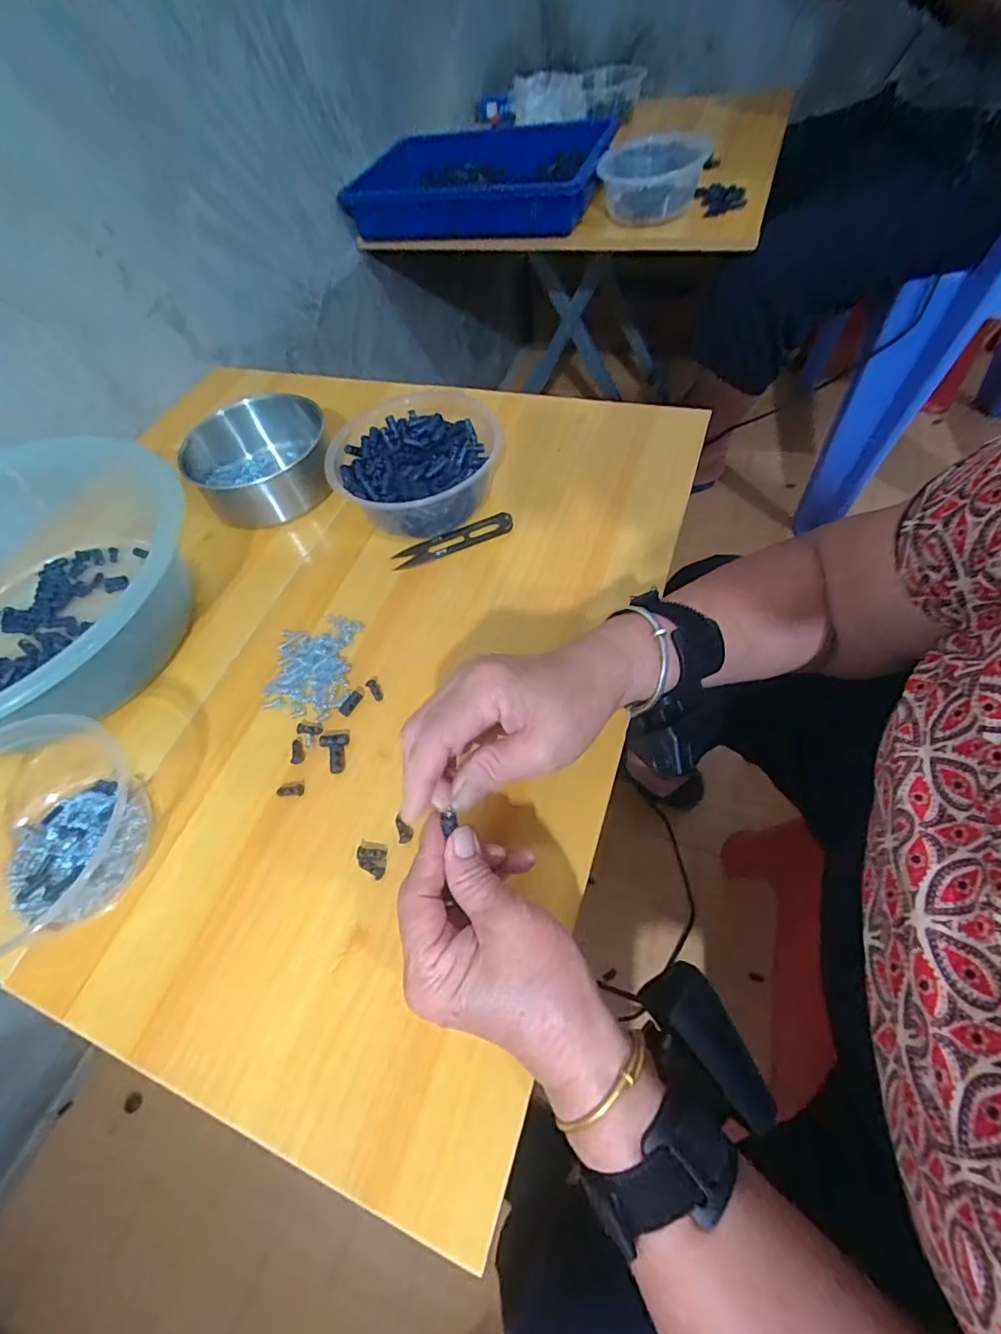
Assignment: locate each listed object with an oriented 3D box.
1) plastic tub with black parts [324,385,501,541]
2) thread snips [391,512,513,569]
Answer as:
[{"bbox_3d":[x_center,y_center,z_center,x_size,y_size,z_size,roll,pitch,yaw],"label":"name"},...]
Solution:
[{"bbox_3d":[-0.067,-0.169,0.441,0.141,0.067,0.131,-4,57,6],"label":"plastic tub with black parts"},{"bbox_3d":[-0.039,-0.105,0.429,0.100,0.014,0.020,-22,57,-6],"label":"thread snips"}]

